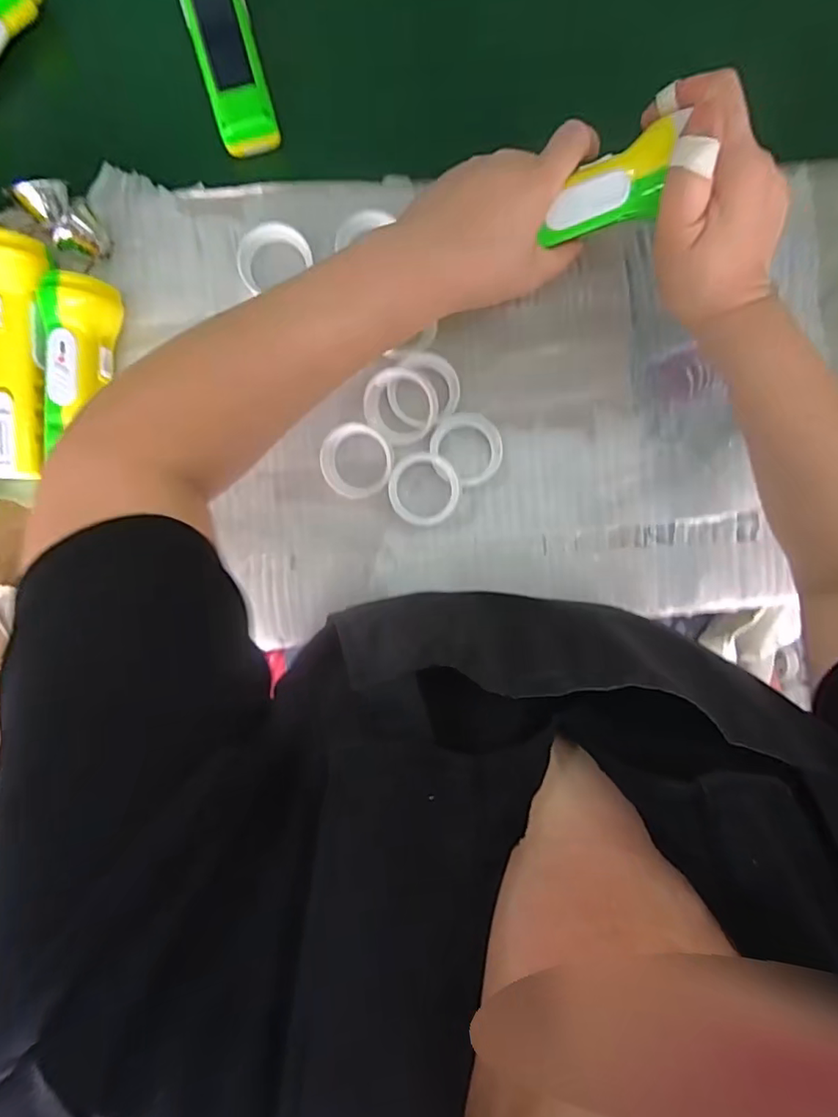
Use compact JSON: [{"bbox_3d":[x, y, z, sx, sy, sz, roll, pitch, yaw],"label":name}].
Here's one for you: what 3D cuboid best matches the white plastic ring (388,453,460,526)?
[{"bbox_3d":[0.003,-0.051,0.418,0.052,0.008,0.053,2,103,9],"label":"white plastic ring"}]

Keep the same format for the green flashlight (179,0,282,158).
[{"bbox_3d":[-0.142,-0.383,0.394,0.045,0.040,0.161,-15,92,-2],"label":"green flashlight"}]

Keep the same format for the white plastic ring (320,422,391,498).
[{"bbox_3d":[-0.048,-0.074,0.424,0.054,0.018,0.054,0,91,-2],"label":"white plastic ring"}]

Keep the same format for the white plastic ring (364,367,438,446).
[{"bbox_3d":[-0.013,-0.113,0.417,0.055,0.011,0.055,6,114,13],"label":"white plastic ring"}]

